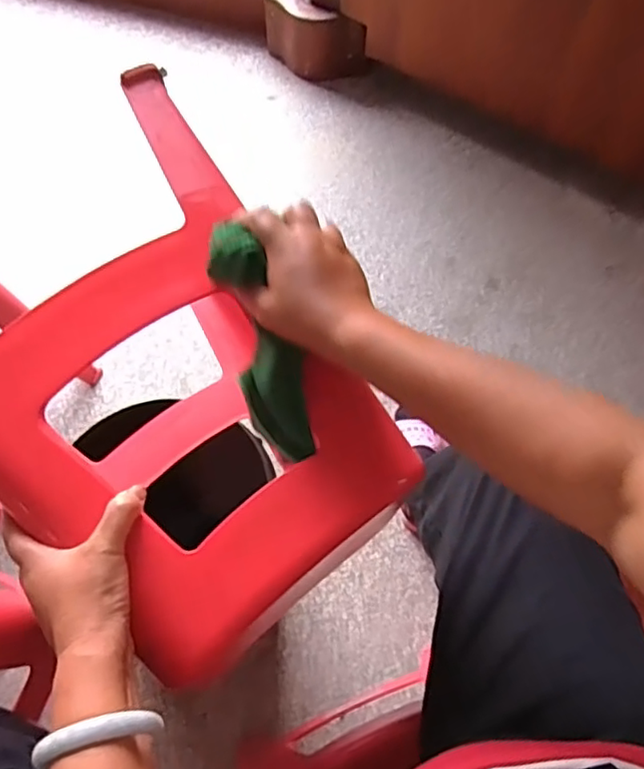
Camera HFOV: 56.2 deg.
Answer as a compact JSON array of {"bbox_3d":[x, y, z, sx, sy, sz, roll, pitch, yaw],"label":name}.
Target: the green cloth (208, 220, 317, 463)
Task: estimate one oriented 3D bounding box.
[{"bbox_3d":[-0.048,-0.035,0.484,0.051,0.026,0.196,-17,90,-11],"label":"green cloth"}]

